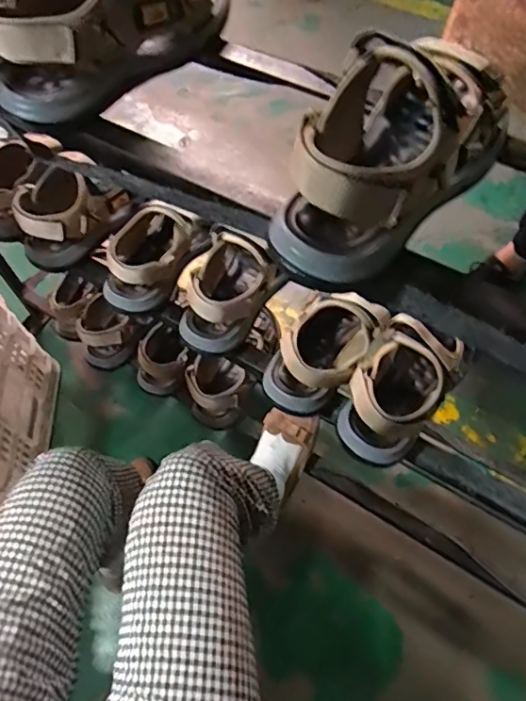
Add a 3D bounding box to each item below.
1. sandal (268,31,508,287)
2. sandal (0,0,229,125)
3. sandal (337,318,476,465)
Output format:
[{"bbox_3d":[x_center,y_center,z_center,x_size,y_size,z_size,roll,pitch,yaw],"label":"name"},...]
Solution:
[{"bbox_3d":[0.097,-0.151,0.388,0.105,0.086,0.211,31,67,19],"label":"sandal"},{"bbox_3d":[-0.150,-0.323,0.495,0.112,0.094,0.256,38,69,21],"label":"sandal"},{"bbox_3d":[0.160,0.045,0.624,0.096,0.083,0.194,35,68,20],"label":"sandal"}]

